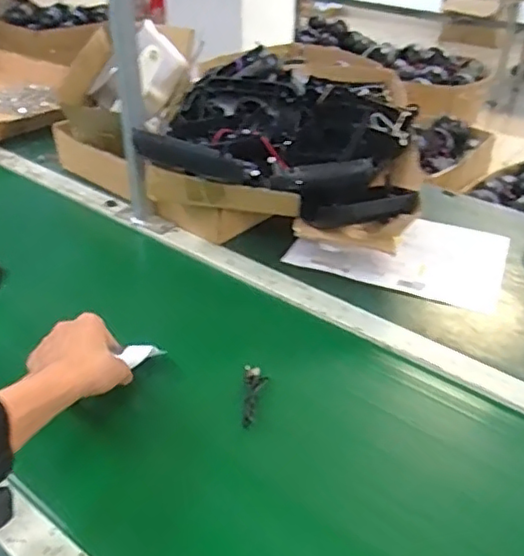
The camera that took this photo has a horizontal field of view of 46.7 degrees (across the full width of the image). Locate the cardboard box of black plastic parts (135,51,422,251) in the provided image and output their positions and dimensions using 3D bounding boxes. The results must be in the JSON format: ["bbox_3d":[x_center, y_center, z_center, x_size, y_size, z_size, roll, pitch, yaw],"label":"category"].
[{"bbox_3d":[0.056,-0.219,1.003,0.398,0.194,0.479,9,33,11],"label":"cardboard box of black plastic parts"}]

